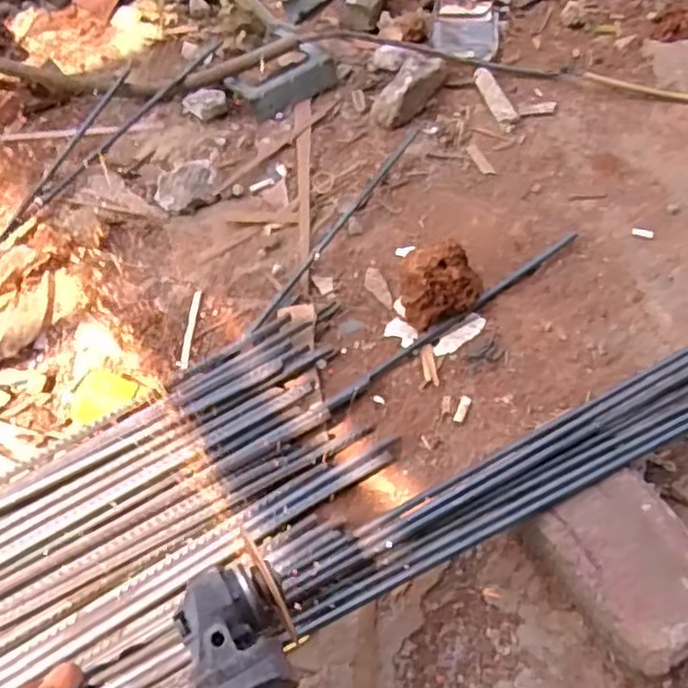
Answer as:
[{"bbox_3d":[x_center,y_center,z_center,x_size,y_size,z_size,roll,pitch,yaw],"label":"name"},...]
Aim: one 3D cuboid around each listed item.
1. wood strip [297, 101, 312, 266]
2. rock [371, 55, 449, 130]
[{"bbox_3d":[-0.047,-0.200,0.835,0.018,0.005,0.253,0,58,-1],"label":"wood strip"},{"bbox_3d":[0.085,-0.330,0.903,0.050,0.037,0.143,28,63,18],"label":"rock"}]

